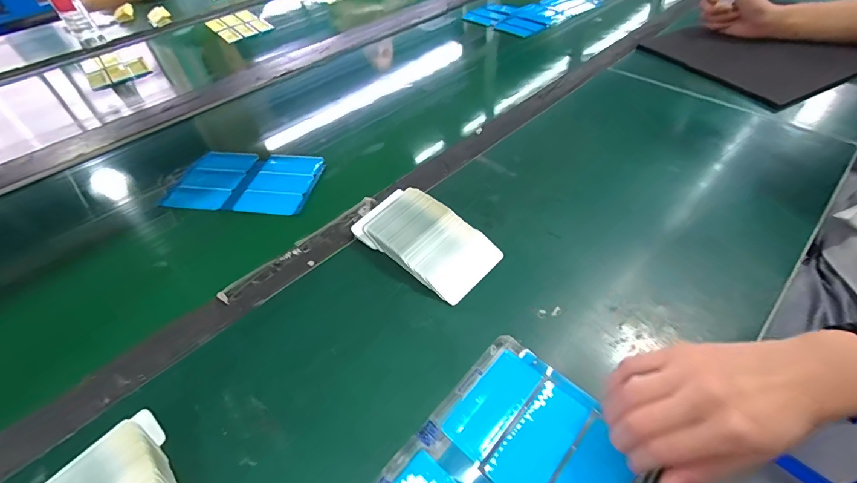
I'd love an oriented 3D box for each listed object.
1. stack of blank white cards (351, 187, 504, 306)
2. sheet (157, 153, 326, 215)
[{"bbox_3d":[-0.004,-0.003,0.413,0.148,0.028,0.087,33,58,29],"label":"stack of blank white cards"},{"bbox_3d":[-0.249,-0.085,0.528,0.200,0.011,0.116,6,49,9],"label":"sheet"}]

